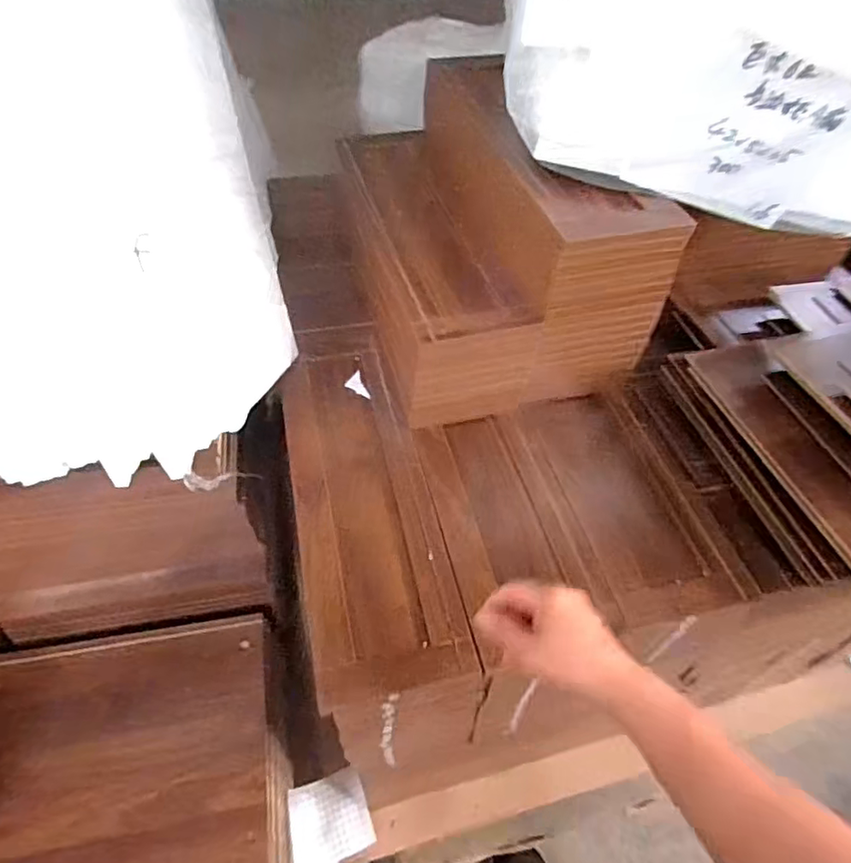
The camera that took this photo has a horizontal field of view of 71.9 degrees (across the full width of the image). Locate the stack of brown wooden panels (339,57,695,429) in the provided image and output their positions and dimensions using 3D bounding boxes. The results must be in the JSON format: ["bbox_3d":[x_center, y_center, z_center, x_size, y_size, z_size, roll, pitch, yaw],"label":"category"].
[{"bbox_3d":[0.084,-0.305,0.887,0.341,0.282,0.520,-8,52,-10],"label":"stack of brown wooden panels"}]

